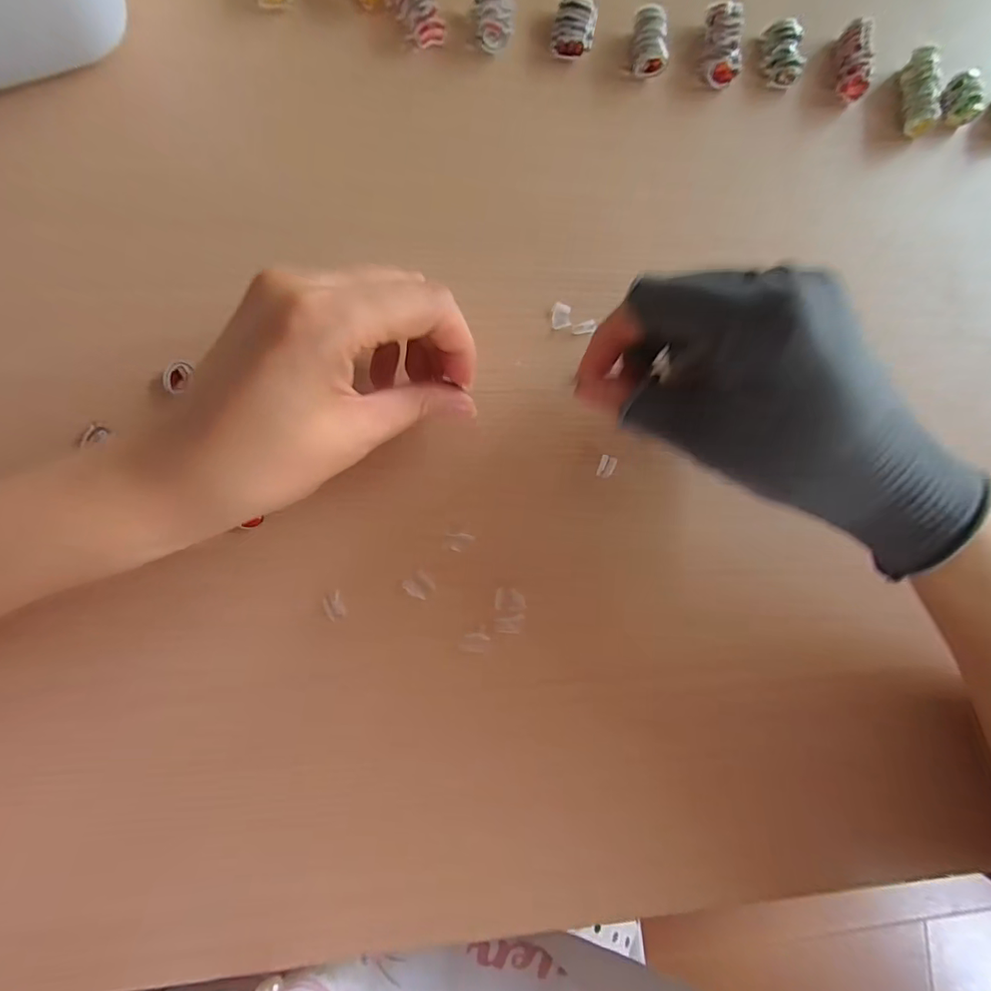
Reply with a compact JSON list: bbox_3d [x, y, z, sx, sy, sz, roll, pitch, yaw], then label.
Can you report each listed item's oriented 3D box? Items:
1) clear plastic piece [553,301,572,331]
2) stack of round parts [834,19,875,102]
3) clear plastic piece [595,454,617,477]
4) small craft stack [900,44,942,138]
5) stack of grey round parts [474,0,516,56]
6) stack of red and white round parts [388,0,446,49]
[{"bbox_3d":[0.032,-0.087,0.242,0.009,0.004,0.013,-2,86,-7],"label":"clear plastic piece"},{"bbox_3d":[0.189,-0.229,0.265,0.014,0.016,0.034,4,85,-7],"label":"stack of round parts"},{"bbox_3d":[0.053,-0.014,0.236,0.007,0.004,0.010,18,84,-6],"label":"clear plastic piece"},{"bbox_3d":[0.229,-0.219,0.270,0.013,0.017,0.043,0,86,-7],"label":"small craft stack"},{"bbox_3d":[-0.001,-0.233,0.243,0.018,0.012,0.029,-7,87,-8],"label":"stack of grey round parts"},{"bbox_3d":[-0.039,-0.233,0.239,0.016,0.011,0.034,-36,91,-8],"label":"stack of red and white round parts"}]

